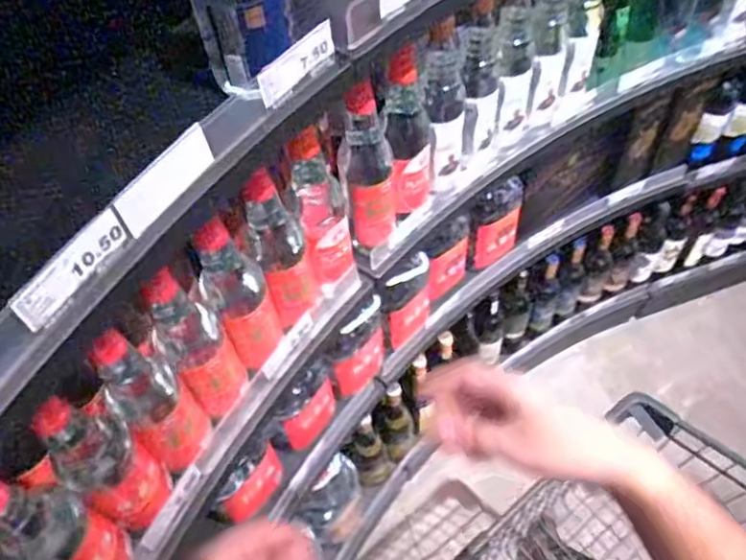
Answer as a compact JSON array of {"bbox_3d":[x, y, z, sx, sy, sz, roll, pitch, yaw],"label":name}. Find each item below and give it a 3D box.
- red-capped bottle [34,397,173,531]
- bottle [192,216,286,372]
[{"bbox_3d":[-0.246,0.170,0.581,0.052,0.178,0.061,30,61,23],"label":"red-capped bottle"},{"bbox_3d":[-0.139,0.021,0.672,0.059,0.198,0.056,-17,55,-8],"label":"bottle"}]

